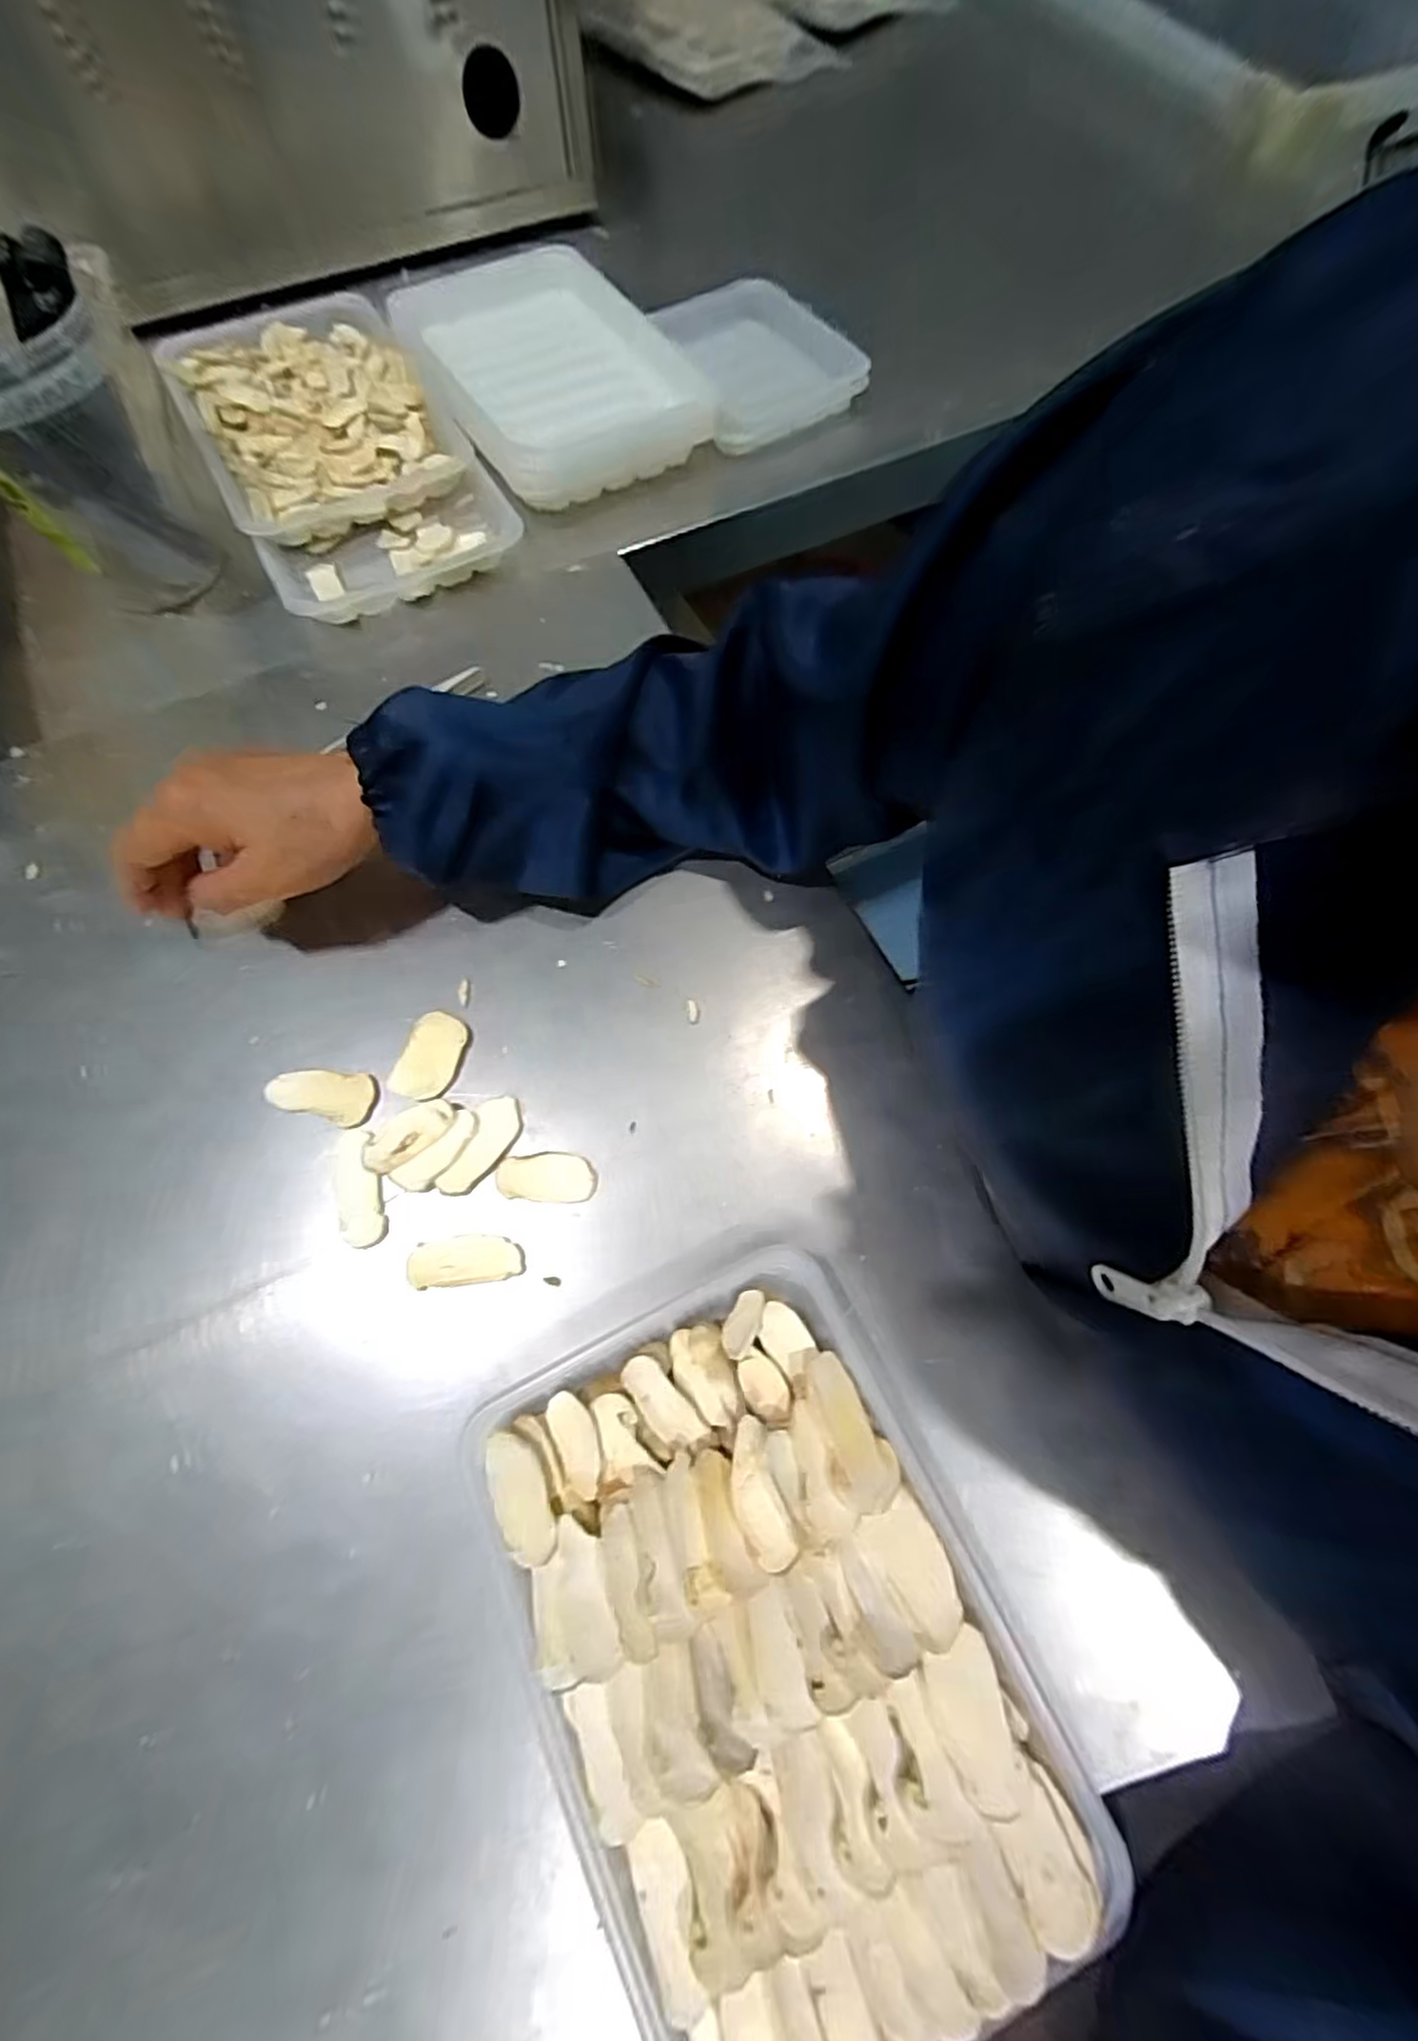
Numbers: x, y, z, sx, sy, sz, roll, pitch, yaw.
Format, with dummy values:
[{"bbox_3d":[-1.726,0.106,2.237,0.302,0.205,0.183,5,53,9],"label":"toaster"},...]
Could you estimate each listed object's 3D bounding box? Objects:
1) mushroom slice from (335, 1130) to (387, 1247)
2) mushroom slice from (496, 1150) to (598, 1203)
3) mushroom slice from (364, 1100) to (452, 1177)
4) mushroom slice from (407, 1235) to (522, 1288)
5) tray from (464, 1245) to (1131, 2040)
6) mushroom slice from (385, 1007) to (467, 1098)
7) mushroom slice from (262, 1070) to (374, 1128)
[{"bbox_3d":[-0.165,0.078,0.319,0.020,0.004,0.053,-13,70,-5],"label":"mushroom slice"},{"bbox_3d":[-0.077,0.073,0.321,0.046,0.004,0.023,1,70,0],"label":"mushroom slice"},{"bbox_3d":[-0.144,0.053,0.323,0.045,0.006,0.024,-30,72,-10],"label":"mushroom slice"},{"bbox_3d":[-0.111,0.109,0.308,0.049,0.004,0.020,-7,70,-2],"label":"mushroom slice"},{"bbox_3d":[0.021,0.219,0.249,0.157,0.026,0.224,-24,71,-9],"label":"tray"},{"bbox_3d":[-0.139,0.017,0.338,0.029,0.004,0.044,16,70,6],"label":"mushroom slice"},{"bbox_3d":[-0.191,0.037,0.332,0.052,0.004,0.025,3,70,1],"label":"mushroom slice"}]

